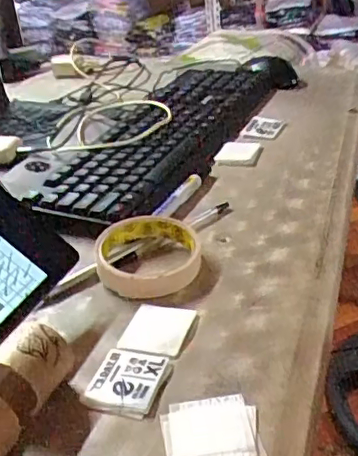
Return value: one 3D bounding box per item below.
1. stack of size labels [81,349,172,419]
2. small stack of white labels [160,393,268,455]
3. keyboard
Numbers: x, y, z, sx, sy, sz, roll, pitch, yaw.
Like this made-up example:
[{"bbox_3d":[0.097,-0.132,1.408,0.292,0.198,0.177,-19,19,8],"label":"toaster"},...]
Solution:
[{"bbox_3d":[-0.033,0.098,0.358,0.047,0.006,0.050,5,32,18],"label":"stack of size labels"},{"bbox_3d":[0.018,0.116,0.316,0.053,0.004,0.055,-9,31,-4],"label":"small stack of white labels"},{"bbox_3d":[-0.003,-0.118,0.691,0.139,0.035,0.464,9,34,25],"label":"keyboard"}]

